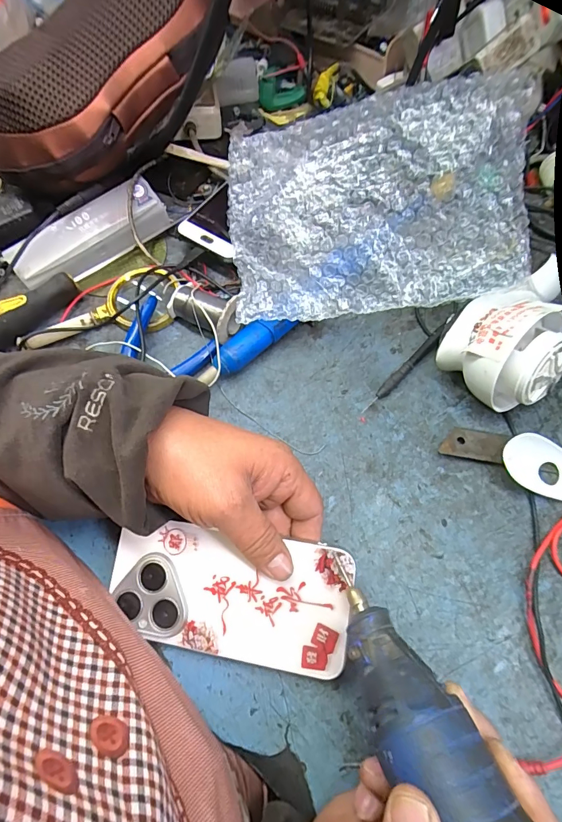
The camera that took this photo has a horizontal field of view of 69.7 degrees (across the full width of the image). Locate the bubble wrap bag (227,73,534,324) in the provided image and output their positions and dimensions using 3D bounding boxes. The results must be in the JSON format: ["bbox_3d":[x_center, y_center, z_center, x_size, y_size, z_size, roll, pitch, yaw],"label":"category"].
[{"bbox_3d":[0.069,-0.163,0.330,0.233,0.080,0.160,-2,106,10],"label":"bubble wrap bag"}]

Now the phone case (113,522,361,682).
[{"bbox_3d":[-0.035,0.117,0.261,0.155,0.017,0.072,8,66,9],"label":"phone case"}]

